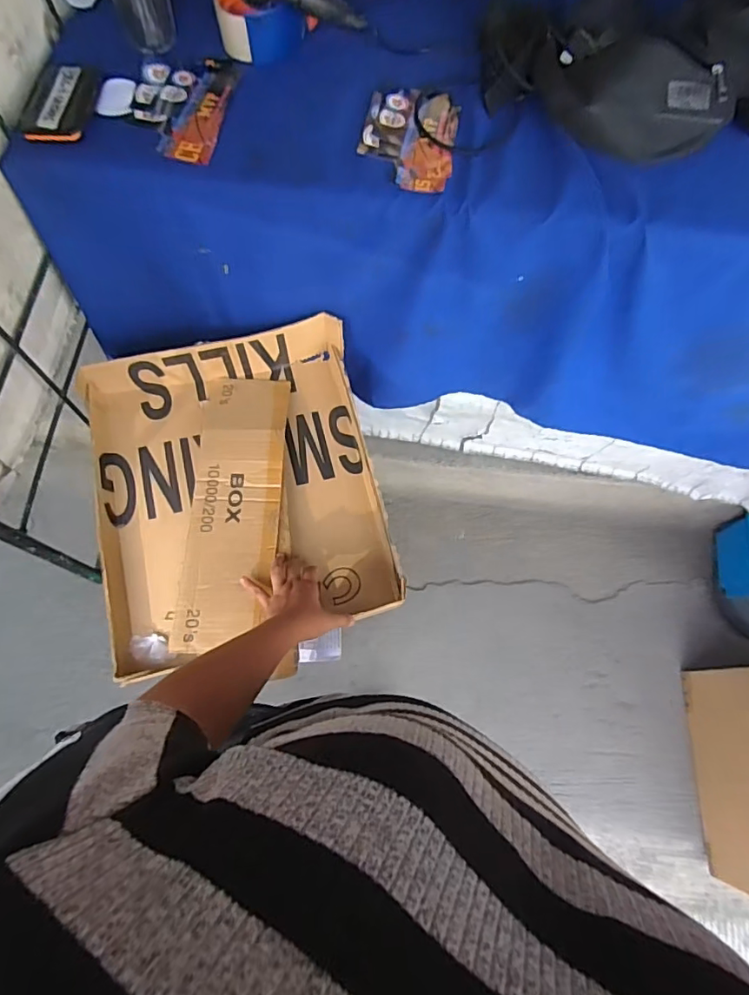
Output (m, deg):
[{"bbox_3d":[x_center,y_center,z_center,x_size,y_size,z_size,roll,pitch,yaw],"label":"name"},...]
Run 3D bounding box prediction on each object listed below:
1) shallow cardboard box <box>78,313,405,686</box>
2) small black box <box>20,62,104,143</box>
[{"bbox_3d":[-0.203,-0.017,0.788,0.406,0.098,0.459,-13,69,-6],"label":"shallow cardboard box"},{"bbox_3d":[-0.376,-0.478,0.636,0.068,0.021,0.126,5,68,1],"label":"small black box"}]

